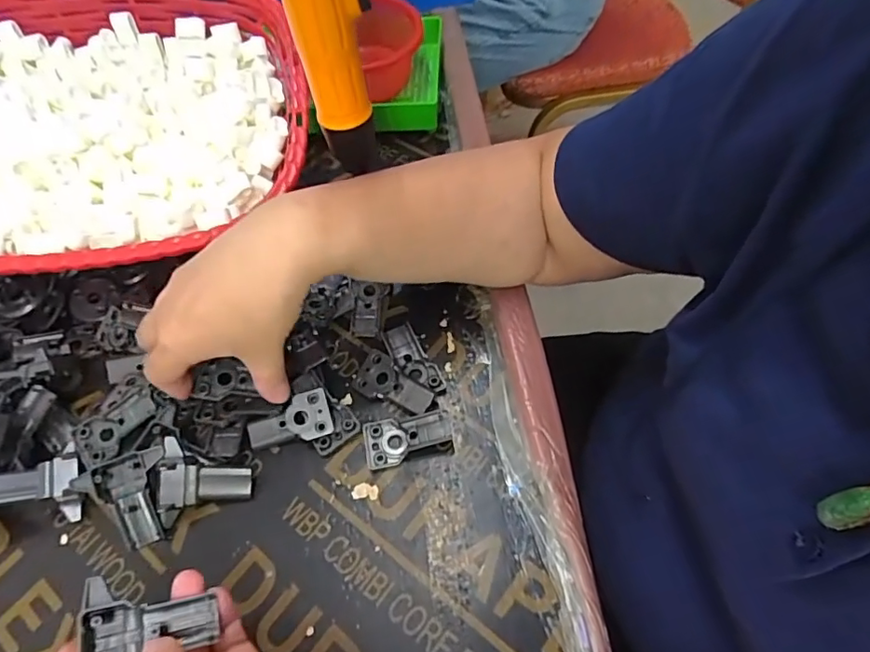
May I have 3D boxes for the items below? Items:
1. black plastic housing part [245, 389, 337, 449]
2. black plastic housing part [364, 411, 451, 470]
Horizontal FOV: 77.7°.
[{"bbox_3d":[-0.103,0.068,0.377,0.060,0.015,0.030,-21,58,6],"label":"black plastic housing part"},{"bbox_3d":[-0.019,0.075,0.373,0.060,0.013,0.033,-13,58,-4],"label":"black plastic housing part"}]

